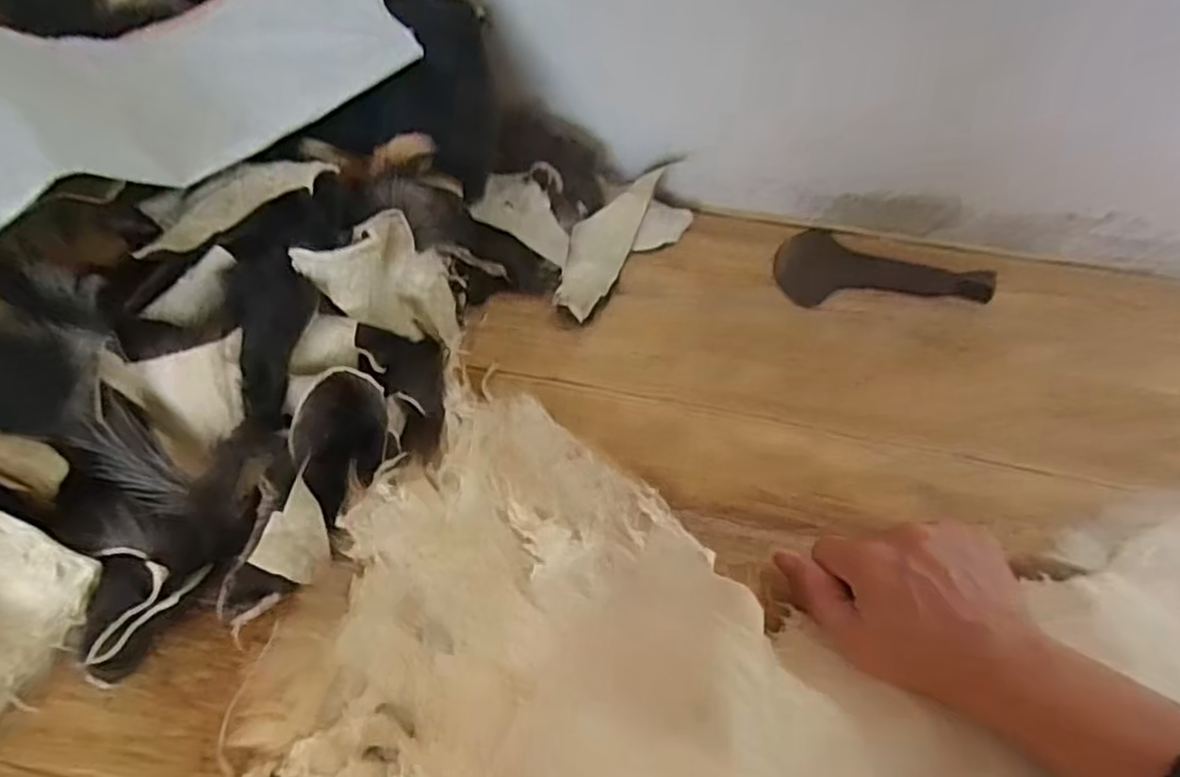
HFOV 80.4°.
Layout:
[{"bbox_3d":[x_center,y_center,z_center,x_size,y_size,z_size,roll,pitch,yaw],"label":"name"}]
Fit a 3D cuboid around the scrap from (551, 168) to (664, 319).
[{"bbox_3d":[0.011,-0.125,0.599,0.047,0.025,0.182,17,55,17],"label":"scrap"}]

